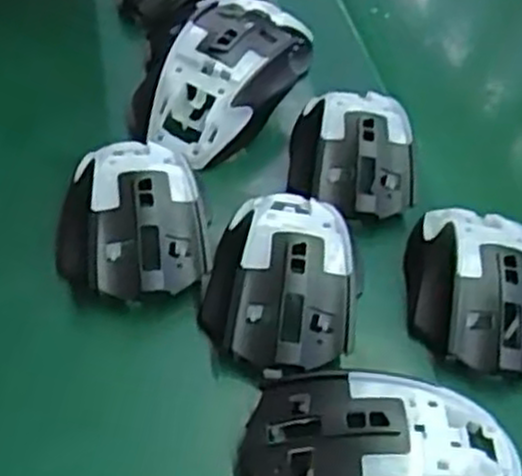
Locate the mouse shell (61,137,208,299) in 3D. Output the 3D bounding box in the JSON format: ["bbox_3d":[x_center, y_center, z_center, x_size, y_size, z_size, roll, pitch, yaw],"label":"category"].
[{"bbox_3d":[-0.065,-0.013,0.416,0.078,0.040,0.103,-5,46,-13],"label":"mouse shell"}]

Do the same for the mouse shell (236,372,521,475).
[{"bbox_3d":[0.052,0.091,0.331,0.118,0.037,0.066,6,45,-2],"label":"mouse shell"}]

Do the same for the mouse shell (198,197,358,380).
[{"bbox_3d":[0.013,0.014,0.394,0.073,0.034,0.110,11,45,3],"label":"mouse shell"}]

